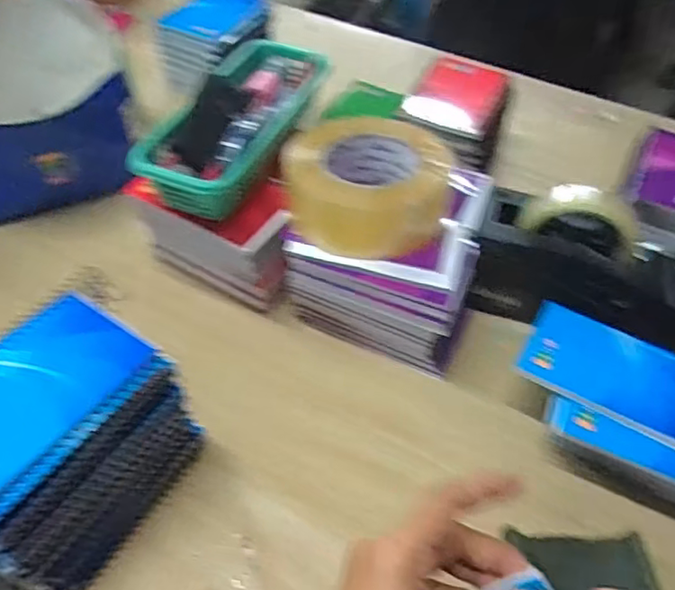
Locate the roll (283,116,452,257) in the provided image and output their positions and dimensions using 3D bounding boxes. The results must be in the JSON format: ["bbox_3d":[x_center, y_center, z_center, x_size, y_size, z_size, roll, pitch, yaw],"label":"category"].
[{"bbox_3d":[0.025,-0.089,0.490,0.131,0.047,0.115,8,48,4],"label":"roll"}]

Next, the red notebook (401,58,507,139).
[{"bbox_3d":[0.130,-0.215,0.652,0.090,0.016,0.127,20,50,14],"label":"red notebook"}]

